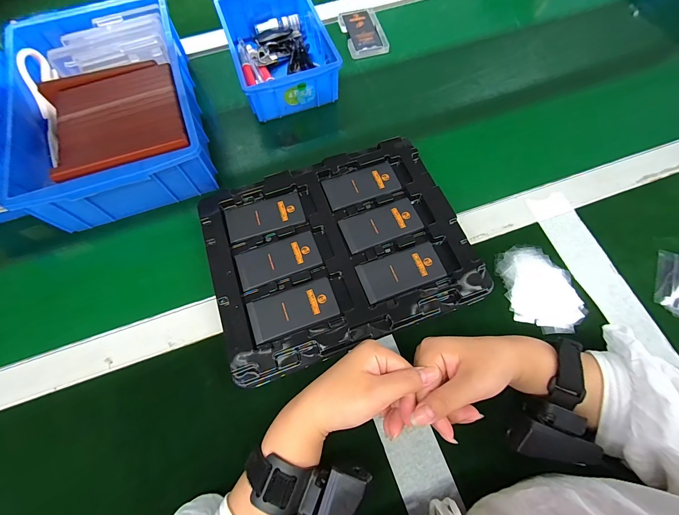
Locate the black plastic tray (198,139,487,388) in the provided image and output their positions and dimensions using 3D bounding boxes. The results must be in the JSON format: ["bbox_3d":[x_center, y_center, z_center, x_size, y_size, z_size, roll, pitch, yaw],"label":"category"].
[{"bbox_3d":[-0.001,-0.007,0.360,0.279,0.037,0.231,-19,70,-6],"label":"black plastic tray"}]

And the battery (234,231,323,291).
[{"bbox_3d":[-0.068,0.002,0.344,0.089,0.004,0.044,-20,70,-7],"label":"battery"}]

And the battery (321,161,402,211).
[{"bbox_3d":[0.026,-0.089,0.378,0.089,0.004,0.044,-19,70,-6],"label":"battery"}]

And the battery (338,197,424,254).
[{"bbox_3d":[0.048,-0.038,0.356,0.089,0.004,0.044,-20,70,-7],"label":"battery"}]

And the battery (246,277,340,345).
[{"bbox_3d":[-0.048,0.053,0.321,0.088,0.004,0.044,-19,70,-6],"label":"battery"}]

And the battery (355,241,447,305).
[{"bbox_3d":[0.066,0.014,0.335,0.089,0.004,0.045,-19,70,-6],"label":"battery"}]

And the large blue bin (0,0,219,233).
[{"bbox_3d":[-0.294,-0.196,0.409,0.199,0.083,0.285,-20,70,-6],"label":"large blue bin"}]

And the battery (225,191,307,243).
[{"bbox_3d":[-0.087,-0.049,0.366,0.089,0.004,0.043,-18,70,-6],"label":"battery"}]

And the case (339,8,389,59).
[{"bbox_3d":[0.039,-0.367,0.508,0.063,0.011,0.104,-15,69,-5],"label":"case"}]

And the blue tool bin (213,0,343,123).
[{"bbox_3d":[-0.091,-0.307,0.458,0.129,0.064,0.197,-19,70,-6],"label":"blue tool bin"}]

